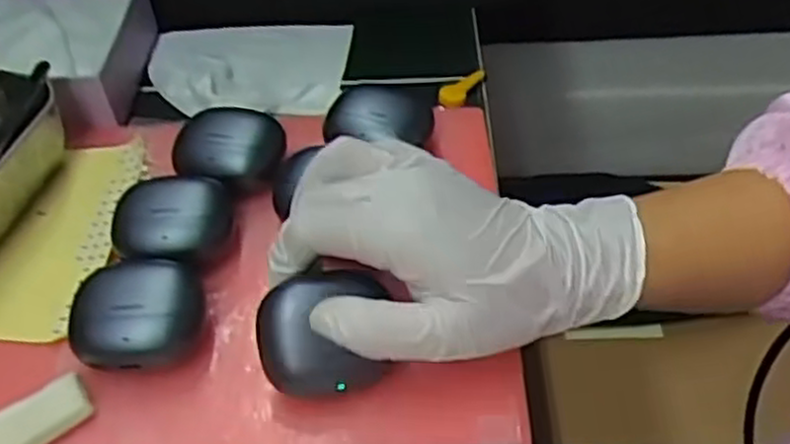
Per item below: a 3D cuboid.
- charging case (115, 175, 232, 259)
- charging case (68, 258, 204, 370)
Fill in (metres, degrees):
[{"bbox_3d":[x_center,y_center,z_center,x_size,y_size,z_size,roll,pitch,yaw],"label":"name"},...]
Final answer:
[{"bbox_3d":[-0.108,0.001,0.370,0.053,0.028,0.049,2,48,5],"label":"charging case"},{"bbox_3d":[-0.111,0.040,0.335,0.051,0.028,0.047,-2,48,2],"label":"charging case"}]

